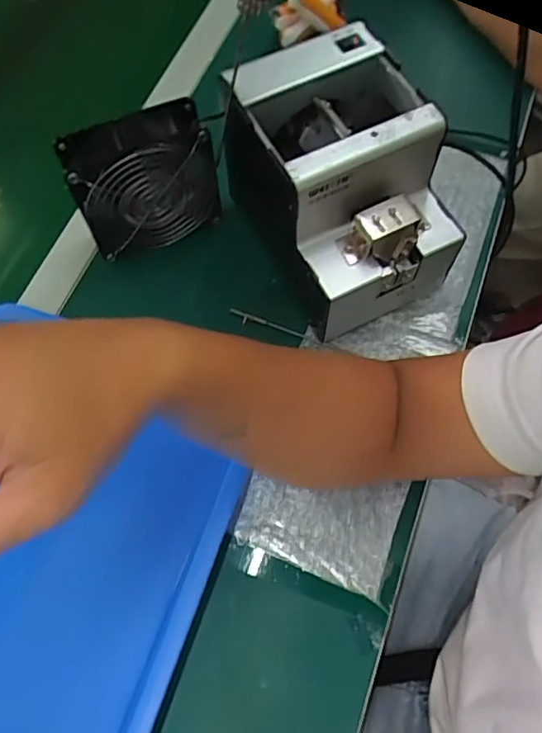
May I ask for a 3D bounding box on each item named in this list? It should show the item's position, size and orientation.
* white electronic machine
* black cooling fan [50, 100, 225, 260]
[{"bbox_3d":[0.049,-0.150,0.464,0.130,0.147,0.187,-27,67,-9],"label":"white electronic machine"},{"bbox_3d":[-0.107,-0.152,0.495,0.113,0.131,0.043,-23,66,-8],"label":"black cooling fan"}]

